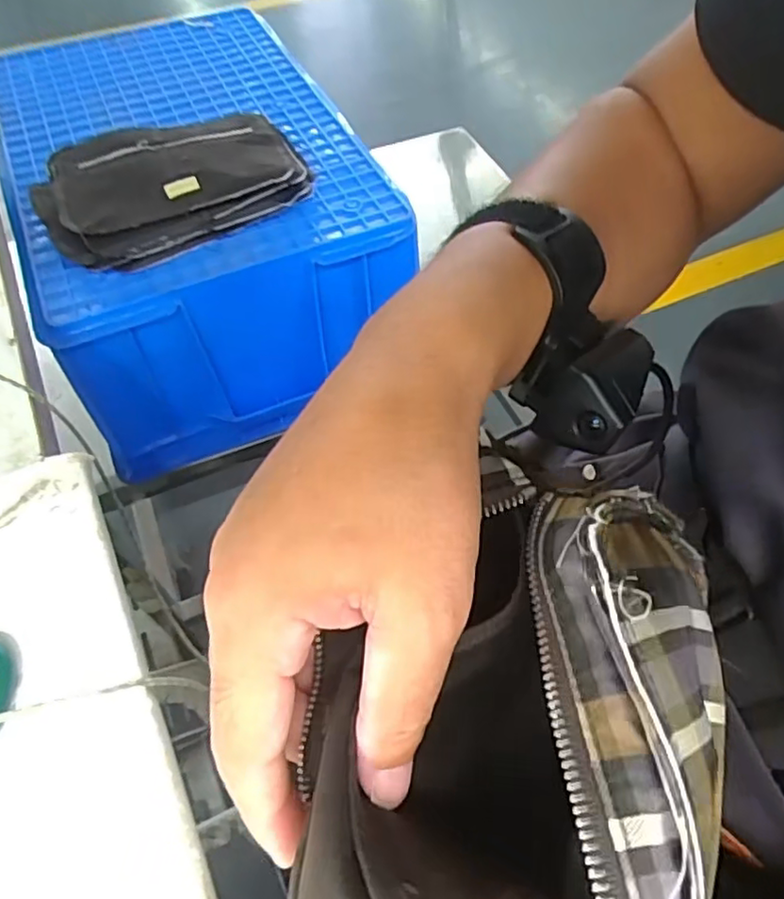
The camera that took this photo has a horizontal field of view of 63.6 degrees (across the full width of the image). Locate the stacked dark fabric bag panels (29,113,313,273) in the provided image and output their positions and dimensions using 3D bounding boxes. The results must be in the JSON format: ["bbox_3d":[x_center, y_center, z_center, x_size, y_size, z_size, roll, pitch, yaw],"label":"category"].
[{"bbox_3d":[-0.192,-0.232,0.555,0.217,0.050,0.121,-26,59,-15],"label":"stacked dark fabric bag panels"}]

